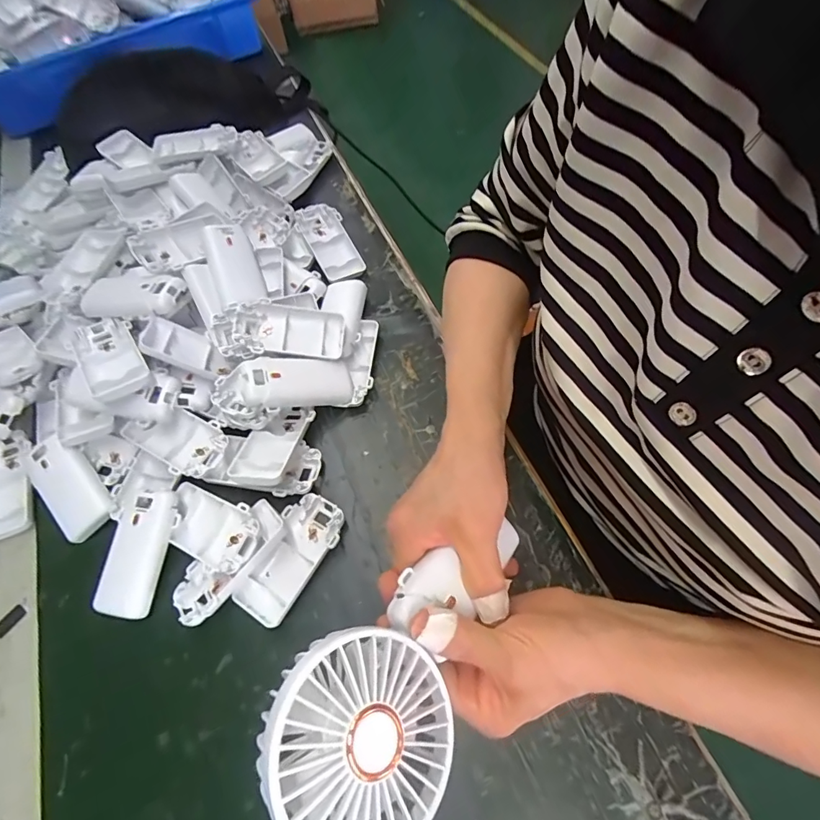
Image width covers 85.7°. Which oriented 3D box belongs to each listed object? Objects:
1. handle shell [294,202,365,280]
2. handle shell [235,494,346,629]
[{"bbox_3d":[-0.089,-0.184,0.478,0.045,0.019,0.099,-28,64,-11],"label":"handle shell"},{"bbox_3d":[-0.088,0.110,0.334,0.047,0.016,0.092,26,67,16],"label":"handle shell"}]

